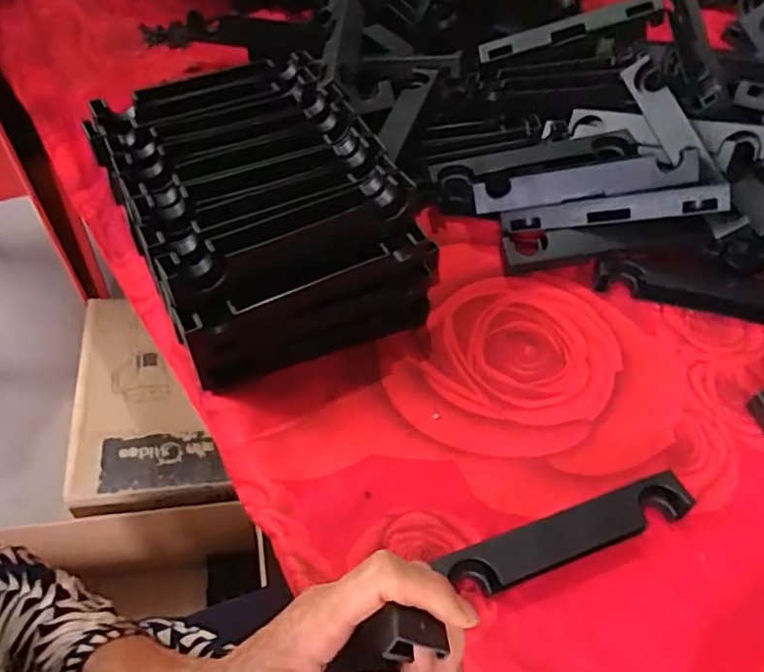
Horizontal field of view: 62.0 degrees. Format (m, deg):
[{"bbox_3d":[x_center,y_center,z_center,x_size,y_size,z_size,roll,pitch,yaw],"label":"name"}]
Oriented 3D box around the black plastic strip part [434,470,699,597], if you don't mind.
[{"bbox_3d":[0.126,0.135,0.428,0.181,0.025,0.029,-15,54,-16],"label":"black plastic strip part"}]

